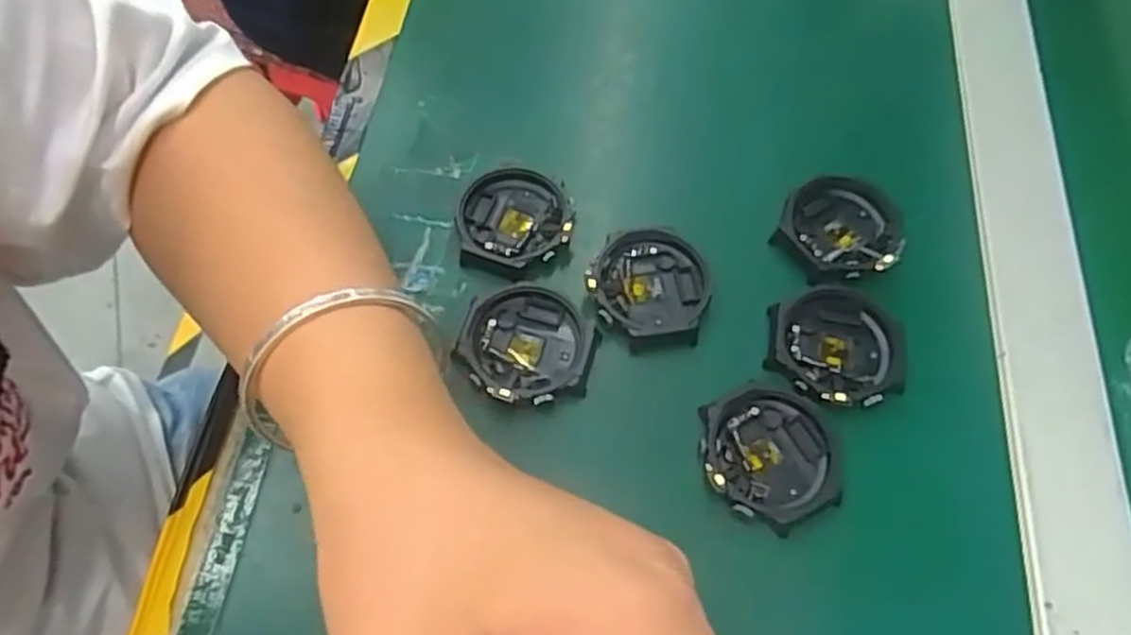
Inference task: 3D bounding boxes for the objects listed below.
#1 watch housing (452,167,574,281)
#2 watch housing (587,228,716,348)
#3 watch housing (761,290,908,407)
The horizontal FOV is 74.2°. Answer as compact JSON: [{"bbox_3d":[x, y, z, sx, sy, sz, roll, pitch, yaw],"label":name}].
[{"bbox_3d":[-0.022,-0.041,0.321,0.048,0.010,0.050,1,63,-1],"label":"watch housing"},{"bbox_3d":[0.035,-0.014,0.309,0.049,0.007,0.048,1,63,-1],"label":"watch housing"},{"bbox_3d":[0.109,0.011,0.298,0.053,0.007,0.050,4,63,0],"label":"watch housing"}]

